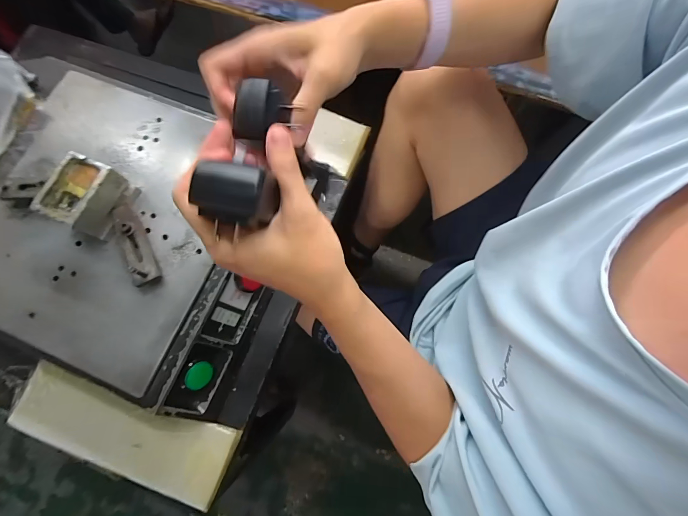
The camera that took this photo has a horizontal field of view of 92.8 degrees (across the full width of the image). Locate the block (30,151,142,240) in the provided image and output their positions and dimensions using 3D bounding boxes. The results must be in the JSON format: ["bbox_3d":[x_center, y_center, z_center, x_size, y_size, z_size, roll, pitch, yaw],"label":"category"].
[{"bbox_3d":[-0.307,-0.072,0.397,0.065,0.058,0.083,26,78,8],"label":"block"}]

